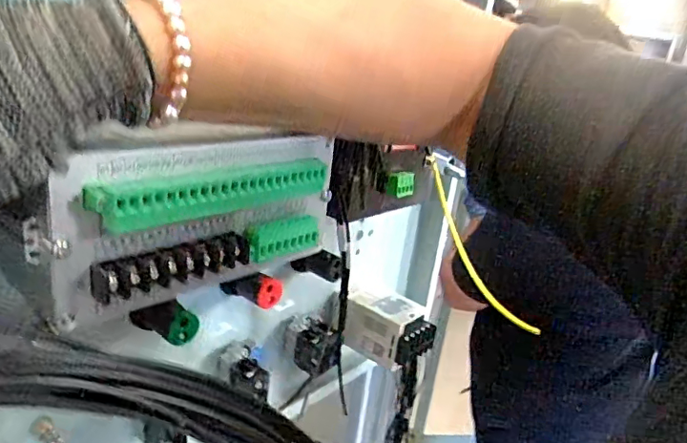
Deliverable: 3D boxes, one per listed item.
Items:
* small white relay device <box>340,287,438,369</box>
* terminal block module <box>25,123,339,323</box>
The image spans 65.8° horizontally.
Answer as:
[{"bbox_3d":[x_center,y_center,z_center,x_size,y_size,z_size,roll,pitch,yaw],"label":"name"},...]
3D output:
[{"bbox_3d":[0.039,0.091,0.463,0.078,0.043,0.052,19,23,32],"label":"small white relay device"},{"bbox_3d":[-0.057,-0.010,0.238,0.028,0.066,0.139,21,23,34],"label":"terminal block module"}]

